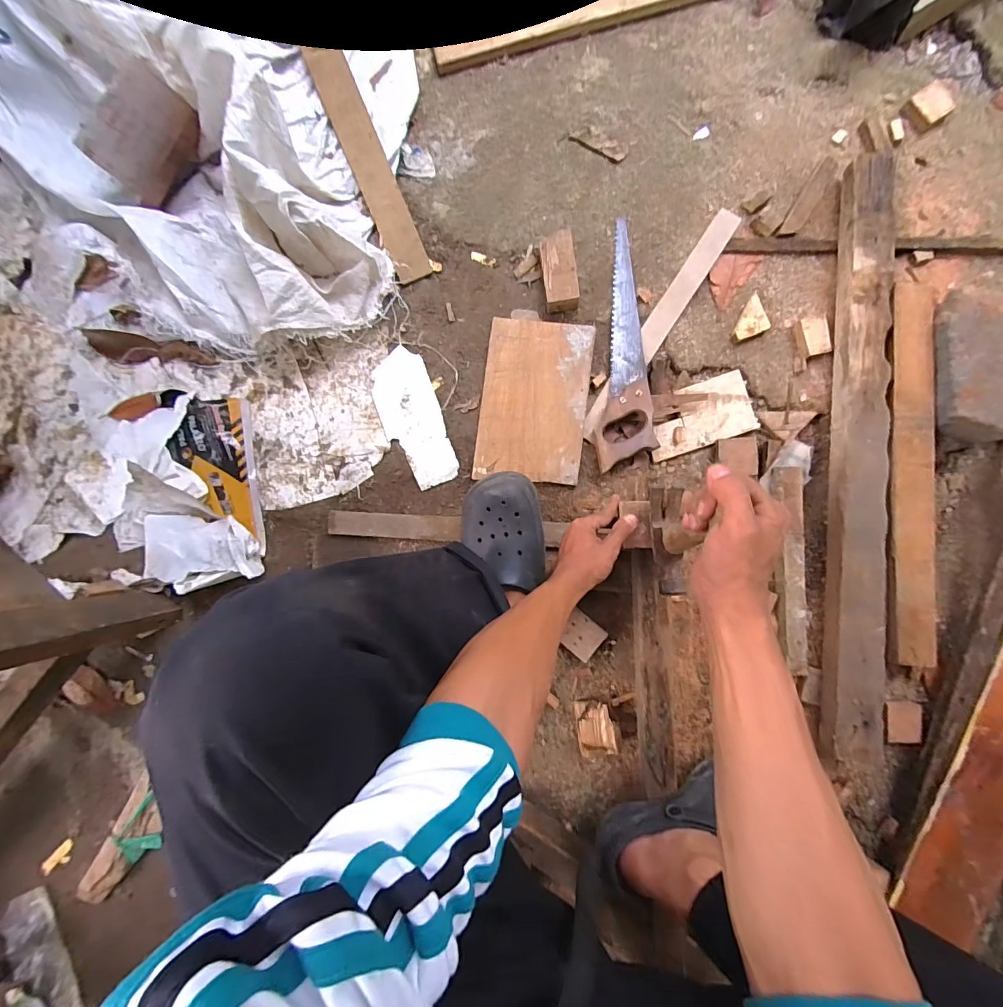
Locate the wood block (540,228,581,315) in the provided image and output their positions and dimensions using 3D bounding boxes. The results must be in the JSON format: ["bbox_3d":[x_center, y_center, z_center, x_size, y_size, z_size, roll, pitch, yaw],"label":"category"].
[{"bbox_3d":[0.095,-0.379,0.710,0.055,0.038,0.126,-7,86,3],"label":"wood block"}]

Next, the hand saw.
[{"bbox_3d":[0.195,-0.263,0.700,0.091,0.030,0.411,-1,86,4],"label":"hand saw"}]

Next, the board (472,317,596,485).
[{"bbox_3d":[0.053,-0.169,0.712,0.170,0.017,0.261,6,87,4],"label":"board"}]

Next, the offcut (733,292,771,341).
[{"bbox_3d":[0.410,-0.295,0.696,0.046,0.017,0.077,26,89,5],"label":"offcut"}]

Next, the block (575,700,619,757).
[{"bbox_3d":[0.143,0.341,0.661,0.054,0.038,0.069,-8,86,3],"label":"block"}]

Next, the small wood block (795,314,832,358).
[{"bbox_3d":[0.495,-0.265,0.681,0.043,0.024,0.060,-9,86,3],"label":"small wood block"}]

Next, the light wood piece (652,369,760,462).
[{"bbox_3d":[0.323,-0.144,0.705,0.170,0.015,0.100,-18,85,3],"label":"light wood piece"}]

